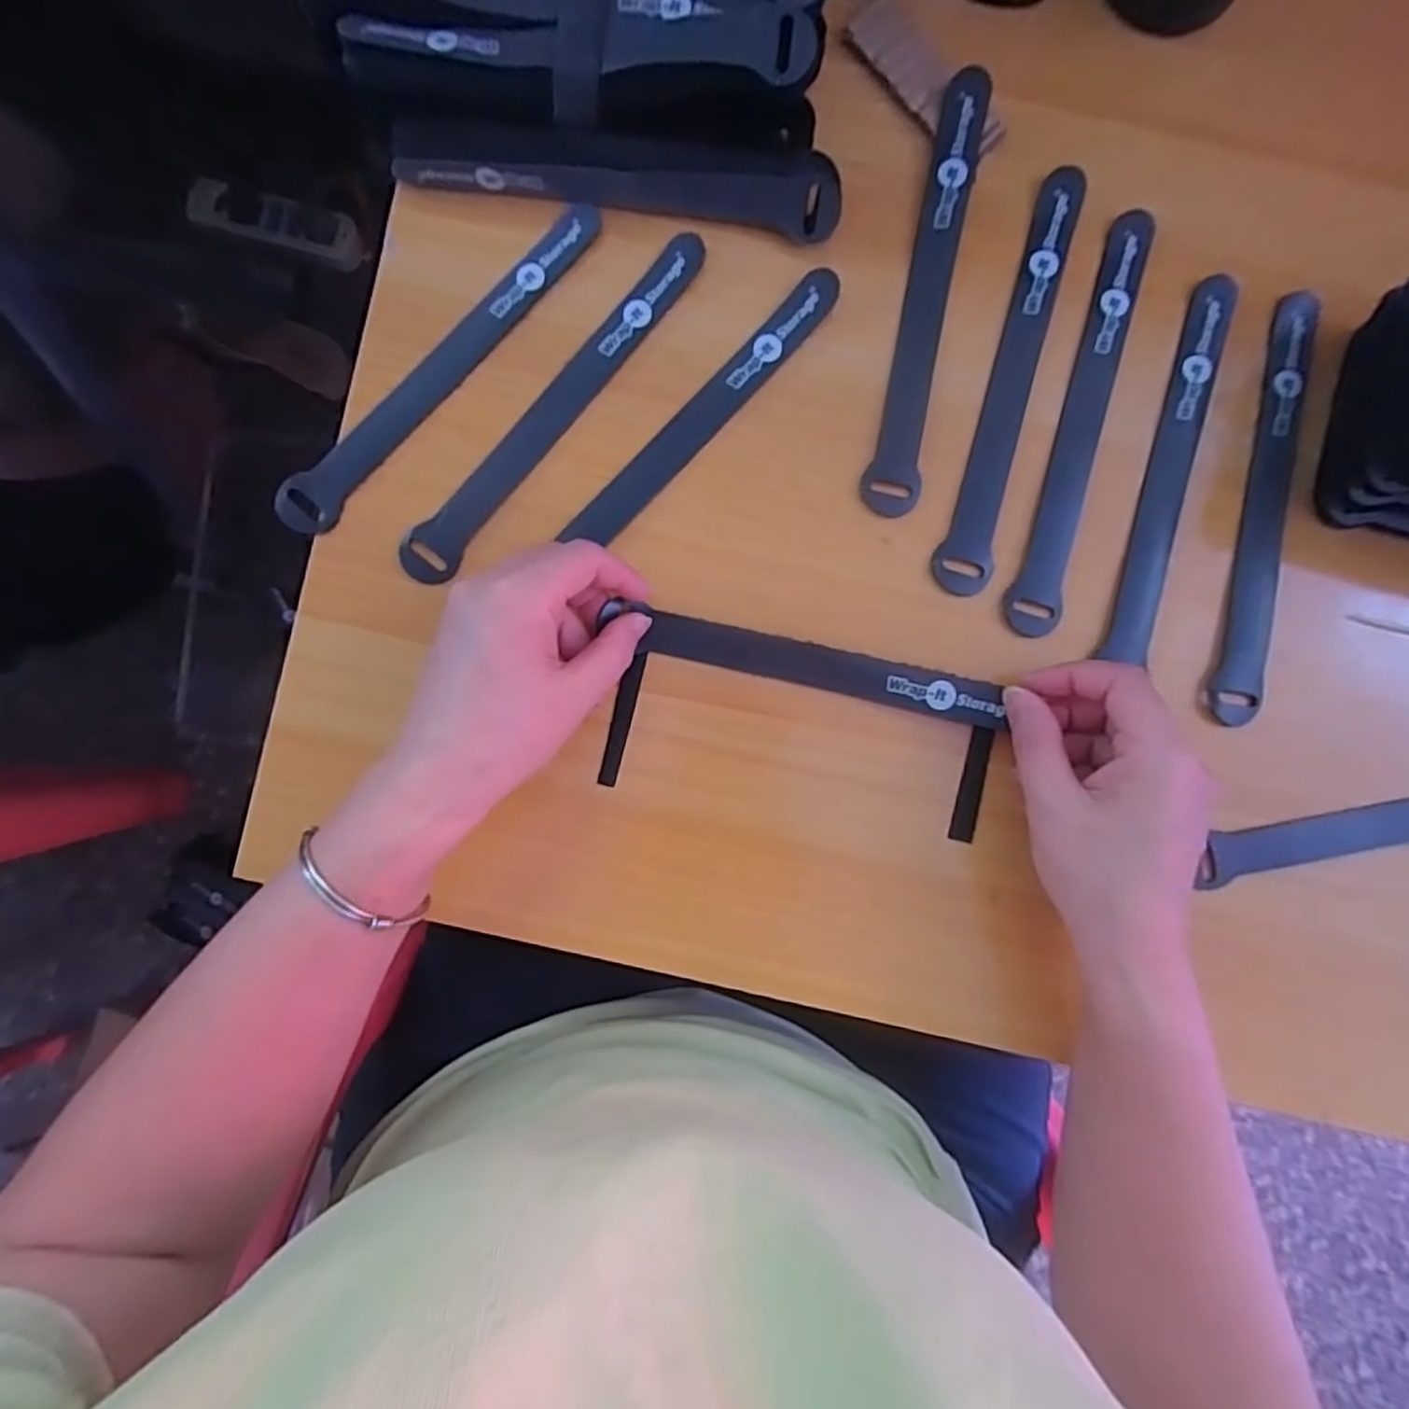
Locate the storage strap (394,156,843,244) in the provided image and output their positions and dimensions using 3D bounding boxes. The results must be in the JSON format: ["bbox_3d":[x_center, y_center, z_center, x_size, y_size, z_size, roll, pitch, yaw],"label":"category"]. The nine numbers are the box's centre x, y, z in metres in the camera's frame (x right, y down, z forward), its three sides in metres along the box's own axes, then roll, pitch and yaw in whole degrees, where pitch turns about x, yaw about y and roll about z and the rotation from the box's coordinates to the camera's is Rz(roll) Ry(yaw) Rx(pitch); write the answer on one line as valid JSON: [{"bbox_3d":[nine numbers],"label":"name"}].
[{"bbox_3d":[-0.039,-0.237,0.329,0.199,0.022,0.022,7,83,-2],"label":"storage strap"}]

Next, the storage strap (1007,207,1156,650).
[{"bbox_3d":[0.181,-0.135,0.346,0.023,0.004,0.212,17,85,3],"label":"storage strap"}]

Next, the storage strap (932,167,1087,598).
[{"bbox_3d":[0.146,-0.153,0.343,0.024,0.005,0.210,17,85,5],"label":"storage strap"}]

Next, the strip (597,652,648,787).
[{"bbox_3d":[-0.038,0.007,0.331,0.009,0.005,0.060,14,89,0],"label":"strip"}]

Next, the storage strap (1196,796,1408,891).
[{"bbox_3d":[0.316,0.052,0.322,0.187,0.011,0.022,-10,89,0],"label":"storage strap"}]

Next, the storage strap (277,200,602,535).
[{"bbox_3d":[-0.123,-0.160,0.342,0.028,0.006,0.202,42,87,-3],"label":"storage strap"}]

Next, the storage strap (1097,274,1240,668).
[{"bbox_3d":[0.223,-0.113,0.346,0.020,0.004,0.193,16,85,6],"label":"storage strap"}]

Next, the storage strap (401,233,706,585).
[{"bbox_3d":[-0.069,-0.140,0.339,0.025,0.004,0.203,38,86,1],"label":"storage strap"}]

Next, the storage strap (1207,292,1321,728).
[{"bbox_3d":[0.257,-0.091,0.331,0.021,0.005,0.200,13,85,11],"label":"storage strap"}]

